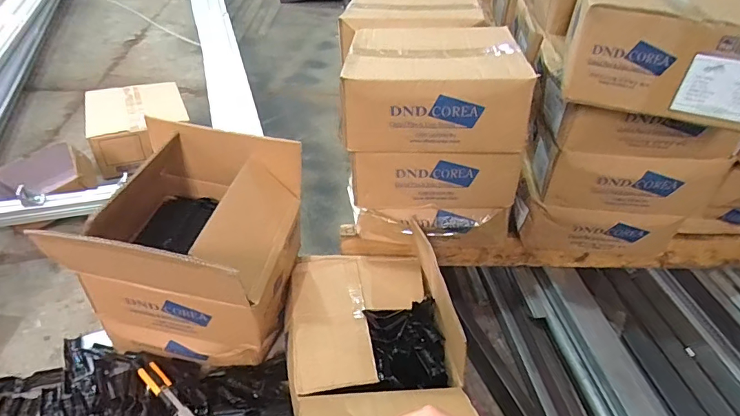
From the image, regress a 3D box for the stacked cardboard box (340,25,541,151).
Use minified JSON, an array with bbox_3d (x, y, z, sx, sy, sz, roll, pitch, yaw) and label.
[{"bbox_3d":[0.113,-0.234,0.838,0.305,0.148,0.289,5,39,-1],"label":"stacked cardboard box"}]

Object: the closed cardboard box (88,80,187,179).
[{"bbox_3d":[-0.719,-0.259,1.405,0.276,0.129,0.337,-15,43,-23],"label":"closed cardboard box"}]

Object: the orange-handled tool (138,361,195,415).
[{"bbox_3d":[-0.365,0.333,0.809,0.149,0.011,0.034,34,44,30],"label":"orange-handled tool"}]

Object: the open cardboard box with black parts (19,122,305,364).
[{"bbox_3d":[-0.313,0.081,0.854,0.319,0.329,0.305,6,39,0],"label":"open cardboard box with black parts"}]

